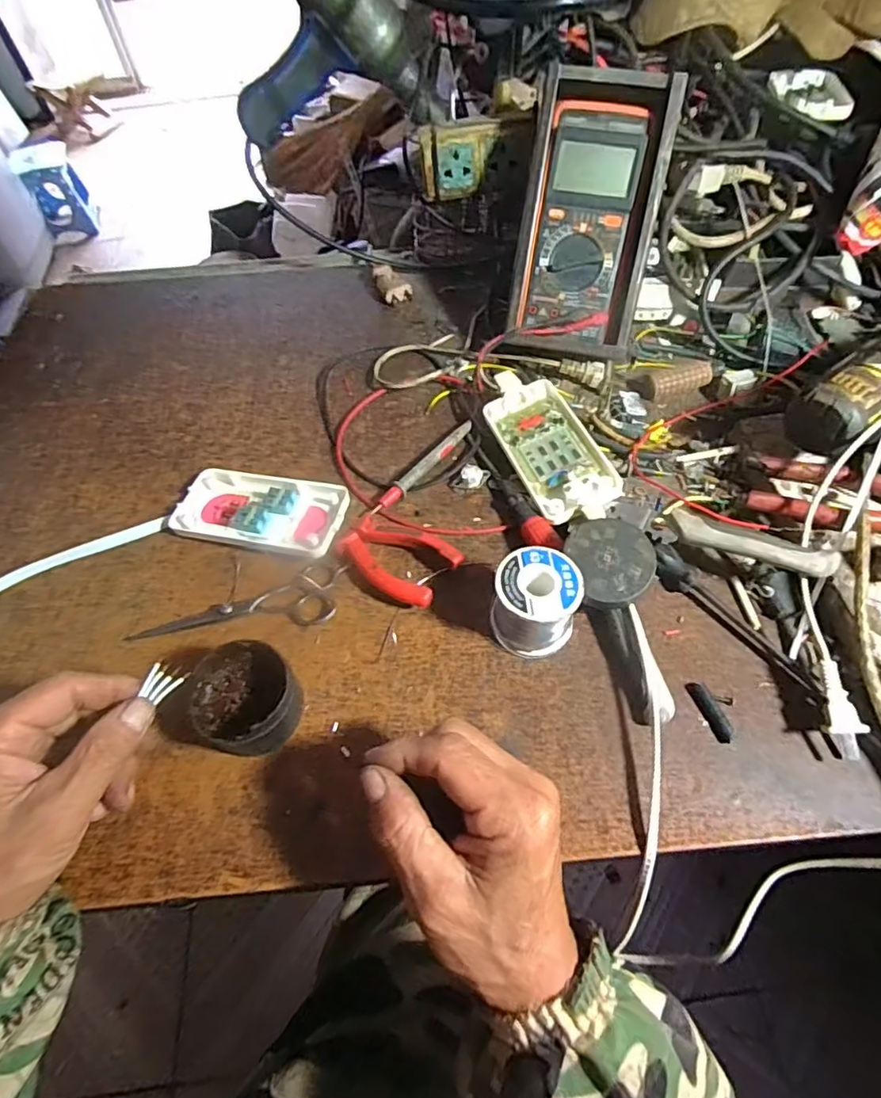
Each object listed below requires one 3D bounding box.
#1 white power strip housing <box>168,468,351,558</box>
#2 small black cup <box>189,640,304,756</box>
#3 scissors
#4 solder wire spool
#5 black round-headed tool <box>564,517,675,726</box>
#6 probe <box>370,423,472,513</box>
[{"bbox_3d":[-0.134,-0.030,0.422,0.126,0.019,0.063,10,57,10],"label":"white power strip housing"},{"bbox_3d":[-0.114,0.087,0.332,0.056,0.045,0.060,-2,56,3],"label":"small black cup"},{"bbox_3d":[-0.133,0.043,0.384,0.143,0.005,0.042,-17,57,-8],"label":"scissors"},{"bbox_3d":[0.060,0.035,0.360,0.051,0.049,0.054,-2,56,3],"label":"solder wire spool"},{"bbox_3d":[0.118,0.043,0.360,0.046,0.031,0.126,-11,69,7],"label":"black round-headed tool"},{"bbox_3d":[-0.013,-0.065,0.456,0.011,0.016,0.116,33,64,23],"label":"probe"}]

